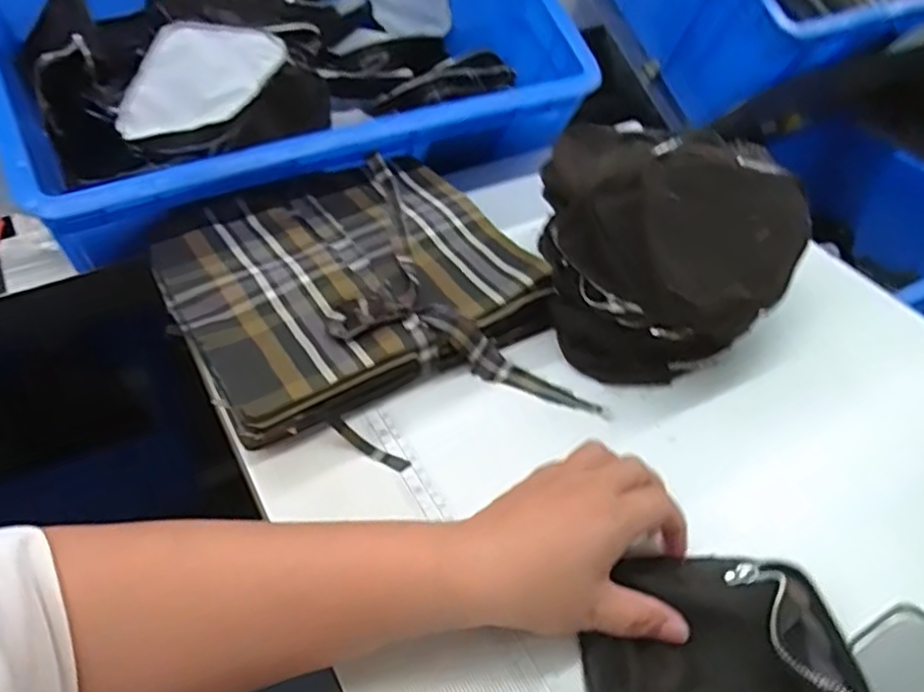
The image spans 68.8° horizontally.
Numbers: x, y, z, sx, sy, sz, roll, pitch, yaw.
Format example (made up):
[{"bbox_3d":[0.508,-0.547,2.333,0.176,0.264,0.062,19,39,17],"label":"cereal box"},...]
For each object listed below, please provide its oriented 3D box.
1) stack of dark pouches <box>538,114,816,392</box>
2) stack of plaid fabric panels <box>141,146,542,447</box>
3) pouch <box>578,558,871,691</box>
[{"bbox_3d":[0.157,-0.073,0.510,0.175,0.125,0.166,0,47,-3],"label":"stack of dark pouches"},{"bbox_3d":[-0.085,-0.051,0.532,0.256,0.043,0.260,-22,52,-21],"label":"stack of plaid fabric panels"},{"bbox_3d":[0.136,0.159,0.347,0.139,0.034,0.113,0,47,-2],"label":"pouch"}]

